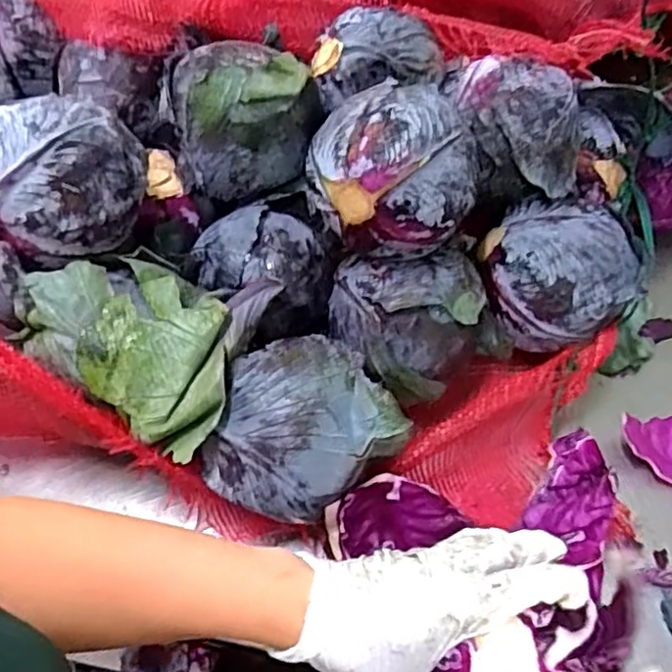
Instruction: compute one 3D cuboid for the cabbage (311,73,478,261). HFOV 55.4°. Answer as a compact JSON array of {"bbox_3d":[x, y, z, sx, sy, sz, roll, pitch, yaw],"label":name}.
[{"bbox_3d":[0.044,-0.123,0.503,0.117,0.109,0.100,-20,56,-12],"label":"cabbage"}]

